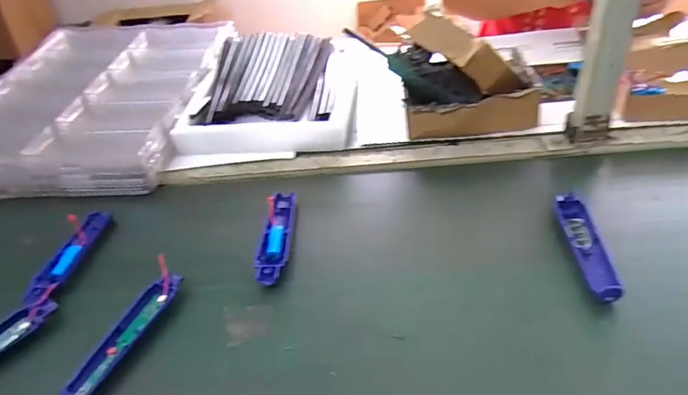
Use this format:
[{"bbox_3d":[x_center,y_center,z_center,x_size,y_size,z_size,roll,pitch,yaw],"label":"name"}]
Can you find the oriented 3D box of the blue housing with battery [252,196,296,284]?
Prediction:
[{"bbox_3d":[-0.088,0.051,0.654,0.039,0.023,0.165,-3,39,4],"label":"blue housing with battery"}]

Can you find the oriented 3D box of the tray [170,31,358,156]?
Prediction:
[{"bbox_3d":[-0.124,-0.200,0.929,0.283,0.083,0.362,-1,39,6],"label":"tray"}]

